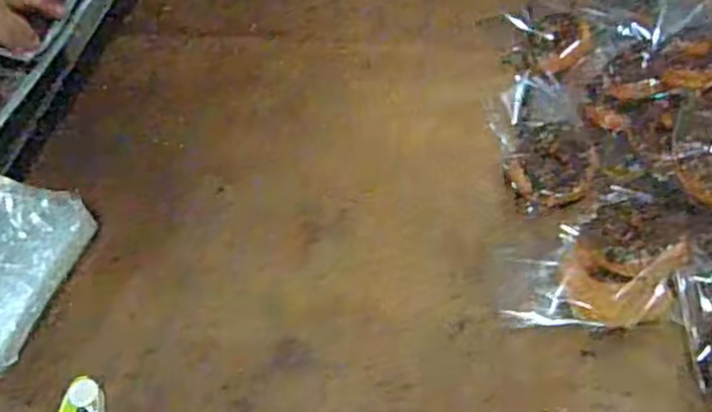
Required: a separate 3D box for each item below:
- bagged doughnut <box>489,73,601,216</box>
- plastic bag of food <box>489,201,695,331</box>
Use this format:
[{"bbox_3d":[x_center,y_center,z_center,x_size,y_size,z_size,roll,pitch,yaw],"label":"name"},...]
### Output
[{"bbox_3d":[0.216,-0.079,0.856,0.099,0.034,0.203,-4,54,-3],"label":"bagged doughnut"},{"bbox_3d":[0.235,0.056,0.731,0.188,0.054,0.134,-5,54,-3],"label":"plastic bag of food"}]

